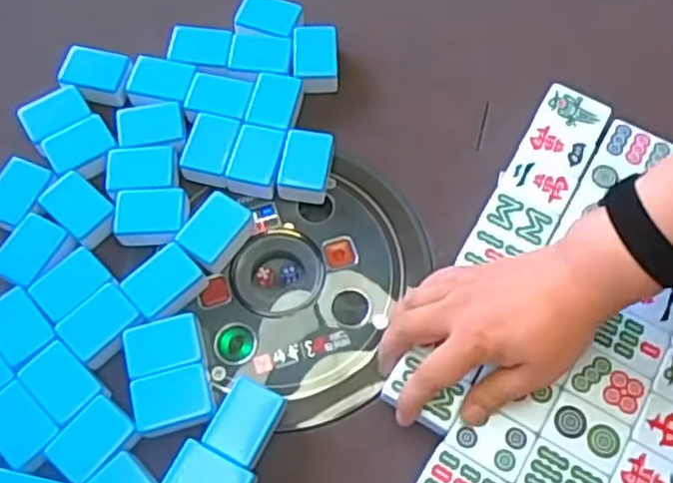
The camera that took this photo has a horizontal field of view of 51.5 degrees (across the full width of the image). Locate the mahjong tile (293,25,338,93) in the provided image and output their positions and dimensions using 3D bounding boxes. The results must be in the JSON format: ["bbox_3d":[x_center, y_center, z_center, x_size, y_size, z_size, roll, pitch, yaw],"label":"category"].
[{"bbox_3d":[-0.018,-0.157,0.598,0.037,0.025,0.052,-2,67,-2],"label":"mahjong tile"}]

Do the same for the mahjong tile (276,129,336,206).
[{"bbox_3d":[-0.024,-0.060,0.560,0.039,0.024,0.054,8,67,3],"label":"mahjong tile"}]

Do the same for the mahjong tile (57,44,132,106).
[{"bbox_3d":[-0.201,-0.140,0.587,0.056,0.020,0.039,11,67,4],"label":"mahjong tile"}]

